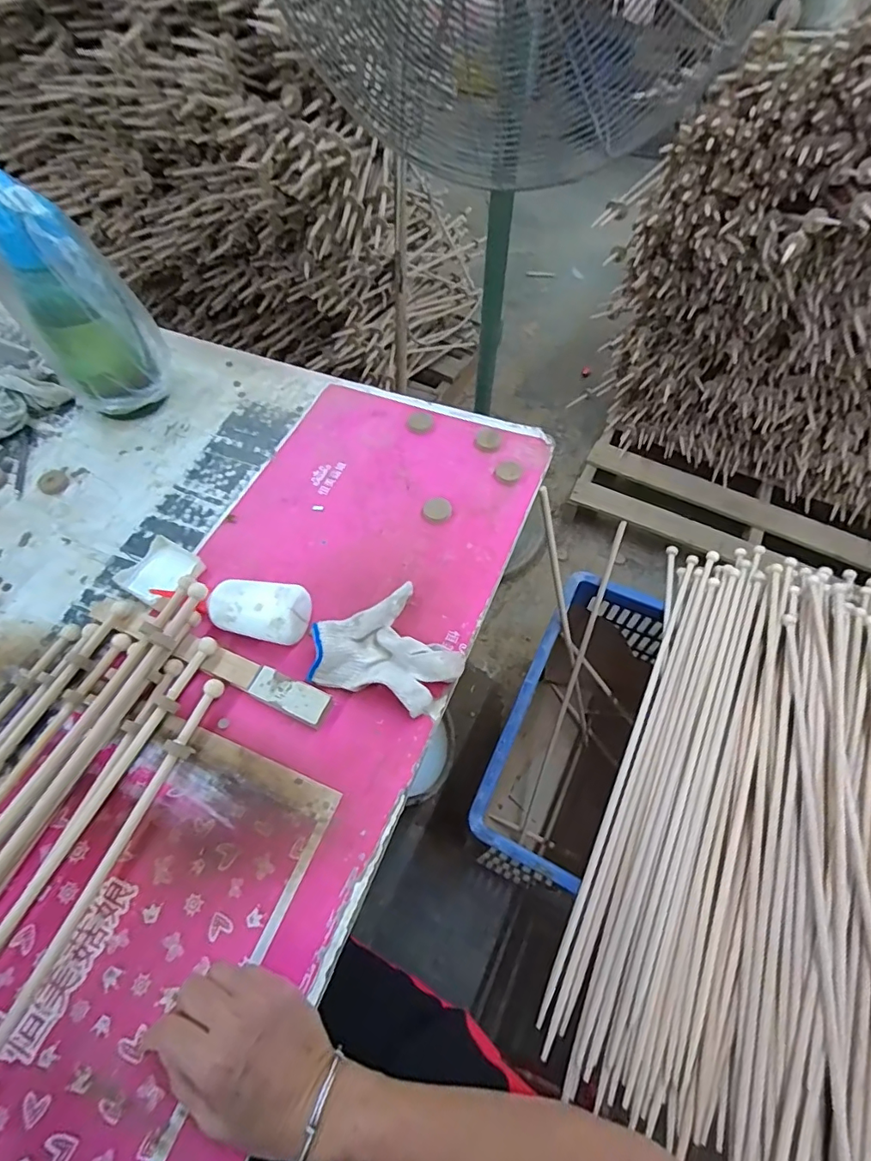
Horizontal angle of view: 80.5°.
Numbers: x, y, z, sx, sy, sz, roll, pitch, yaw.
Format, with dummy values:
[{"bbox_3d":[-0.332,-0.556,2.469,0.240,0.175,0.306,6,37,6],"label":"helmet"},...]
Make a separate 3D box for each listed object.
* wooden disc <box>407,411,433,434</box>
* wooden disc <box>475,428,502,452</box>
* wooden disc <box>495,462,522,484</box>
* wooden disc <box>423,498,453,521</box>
[{"bbox_3d":[-0.021,-0.223,0.728,0.034,0.005,0.039,12,59,7],"label":"wooden disc"},{"bbox_3d":[0.074,-0.195,0.710,0.036,0.004,0.039,0,59,0],"label":"wooden disc"},{"bbox_3d":[0.096,-0.143,0.677,0.033,0.004,0.032,8,59,5],"label":"wooden disc"},{"bbox_3d":[0.002,-0.090,0.653,0.036,0.007,0.032,-3,59,-1],"label":"wooden disc"}]

